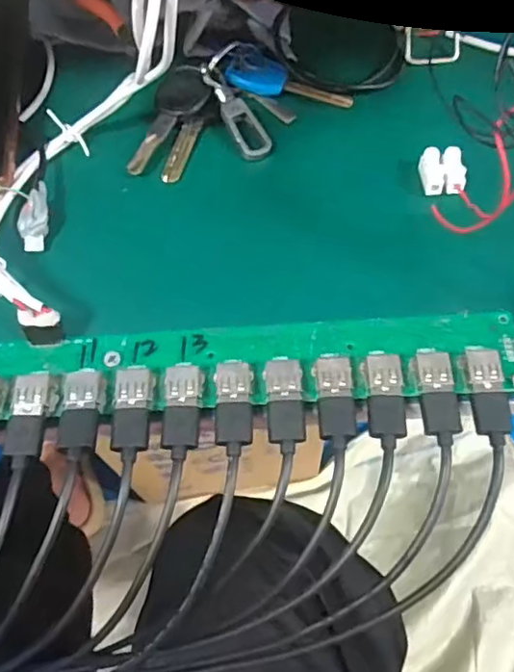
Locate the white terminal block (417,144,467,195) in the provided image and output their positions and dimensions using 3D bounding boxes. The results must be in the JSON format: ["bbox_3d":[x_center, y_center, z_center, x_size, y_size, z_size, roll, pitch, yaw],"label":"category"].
[{"bbox_3d":[0.089,-0.078,0.286,0.020,0.014,0.021,3,63,3],"label":"white terminal block"}]

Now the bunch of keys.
[{"bbox_3d":[-0.014,-0.118,0.303,0.114,0.022,0.056,-26,66,-12],"label":"bunch of keys"}]

